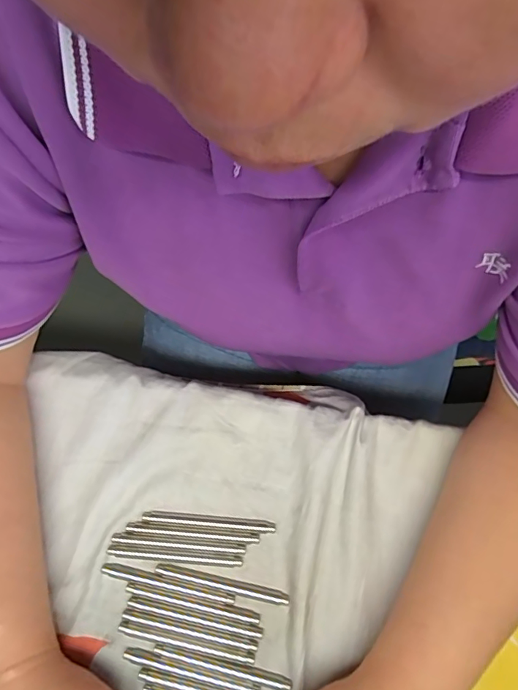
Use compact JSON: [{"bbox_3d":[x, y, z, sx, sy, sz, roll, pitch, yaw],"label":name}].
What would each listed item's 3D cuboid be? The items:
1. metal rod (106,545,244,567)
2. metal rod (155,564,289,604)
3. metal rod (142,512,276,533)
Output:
[{"bbox_3d":[-0.059,0.148,0.331,0.094,0.004,0.009,4,79,2],"label":"metal rod"},{"bbox_3d":[-0.026,0.166,0.328,0.093,0.004,0.008,12,79,4],"label":"metal rod"},{"bbox_3d":[-0.035,0.126,0.336,0.093,0.004,0.008,5,79,2],"label":"metal rod"}]

